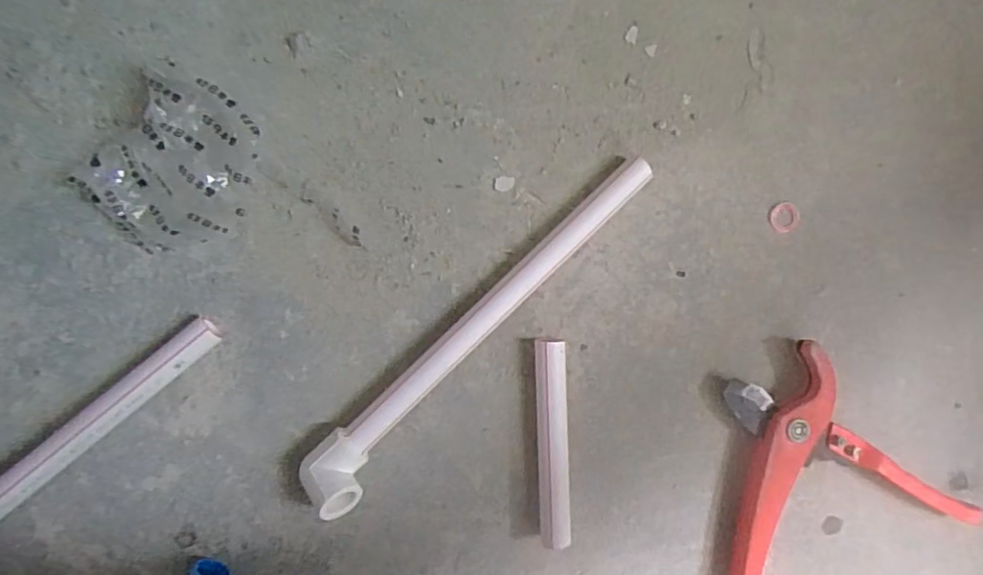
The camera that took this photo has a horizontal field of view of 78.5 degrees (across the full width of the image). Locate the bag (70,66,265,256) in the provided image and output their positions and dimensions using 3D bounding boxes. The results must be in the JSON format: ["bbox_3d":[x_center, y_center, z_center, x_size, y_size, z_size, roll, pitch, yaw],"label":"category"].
[{"bbox_3d":[-0.201,-0.076,0.381,0.096,0.035,0.112,39,89,-4],"label":"bag"}]

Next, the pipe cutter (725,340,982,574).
[{"bbox_3d":[0.214,0.133,0.417,0.188,0.023,0.162,-29,93,-3],"label":"pipe cutter"}]

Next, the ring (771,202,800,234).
[{"bbox_3d":[0.209,-0.050,0.426,0.021,0.004,0.021,0,91,-4],"label":"ring"}]

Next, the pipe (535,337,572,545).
[{"bbox_3d":[0.041,0.104,0.409,0.020,0.019,0.138,-2,92,-4],"label":"pipe"}]

